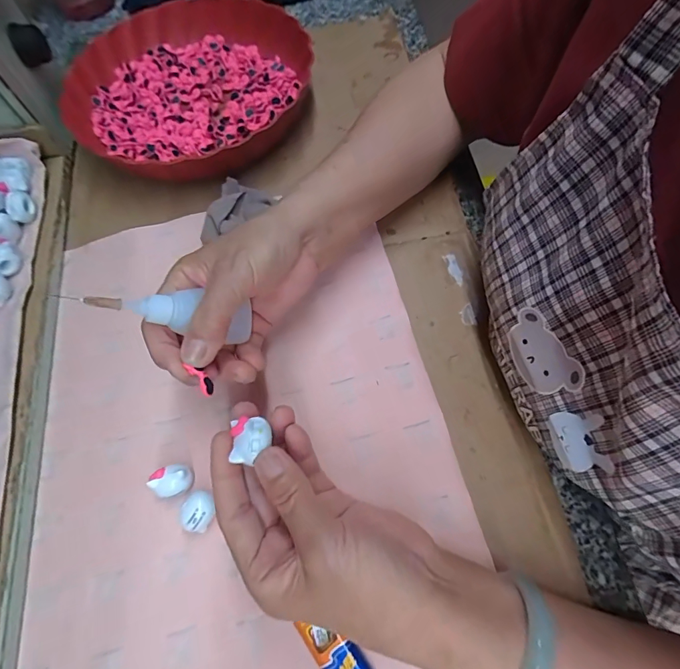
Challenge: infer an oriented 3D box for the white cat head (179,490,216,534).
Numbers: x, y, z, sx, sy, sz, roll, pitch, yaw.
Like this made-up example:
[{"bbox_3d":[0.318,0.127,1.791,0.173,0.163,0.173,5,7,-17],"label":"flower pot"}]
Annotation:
[{"bbox_3d":[-0.092,0.116,0.257,0.022,0.021,0.024,-19,67,-8],"label":"white cat head"}]

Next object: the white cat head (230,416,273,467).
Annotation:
[{"bbox_3d":[-0.048,0.056,0.211,0.019,0.009,0.024,-6,66,-2],"label":"white cat head"}]

